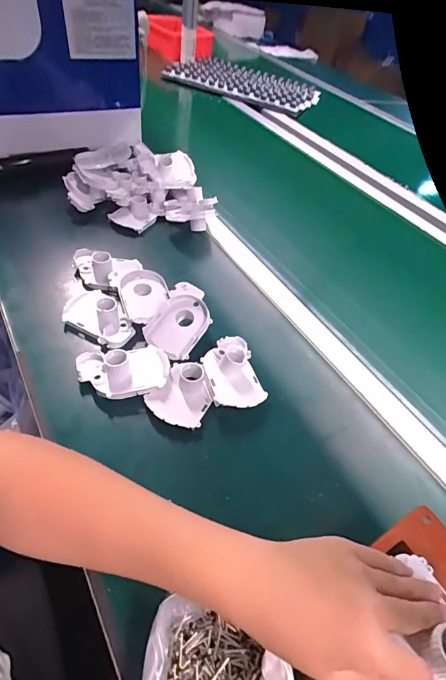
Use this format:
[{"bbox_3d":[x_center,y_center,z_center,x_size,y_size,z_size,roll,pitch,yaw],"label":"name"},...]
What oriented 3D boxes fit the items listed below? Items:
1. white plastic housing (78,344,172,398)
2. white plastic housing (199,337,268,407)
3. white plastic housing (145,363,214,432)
[{"bbox_3d":[-0.115,0.031,0.436,0.104,0.034,0.070,-5,49,-14],"label":"white plastic housing"},{"bbox_3d":[0.011,0.036,0.453,0.064,0.034,0.098,-8,50,-17],"label":"white plastic housing"},{"bbox_3d":[-0.046,0.061,0.429,0.065,0.027,0.072,23,48,10],"label":"white plastic housing"}]

